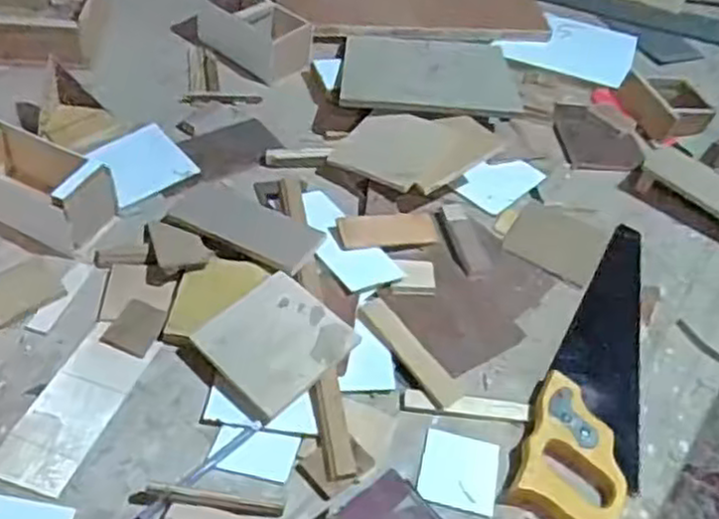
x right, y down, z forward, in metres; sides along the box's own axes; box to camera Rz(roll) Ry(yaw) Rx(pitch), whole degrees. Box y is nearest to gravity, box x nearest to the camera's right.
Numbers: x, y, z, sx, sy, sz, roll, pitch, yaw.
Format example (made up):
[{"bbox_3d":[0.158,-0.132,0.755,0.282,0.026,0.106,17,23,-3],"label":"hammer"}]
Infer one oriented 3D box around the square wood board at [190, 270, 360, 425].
[{"bbox_3d":[-0.080,0.077,0.686,0.118,0.006,0.112,-39,67,-22],"label":"square wood board"}]

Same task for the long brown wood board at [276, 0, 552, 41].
[{"bbox_3d":[0.082,-0.393,1.140,0.412,0.019,0.194,0,46,-6],"label":"long brown wood board"}]

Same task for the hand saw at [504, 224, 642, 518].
[{"bbox_3d":[0.243,0.096,0.732,0.098,0.023,0.395,19,47,12],"label":"hand saw"}]

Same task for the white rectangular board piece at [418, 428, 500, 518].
[{"bbox_3d":[0.088,0.186,0.646,0.066,0.007,0.067,11,46,5],"label":"white rectangular board piece"}]

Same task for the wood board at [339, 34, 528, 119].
[{"bbox_3d":[0.092,-0.251,0.986,0.225,0.012,0.201,4,43,-1],"label":"wood board"}]

